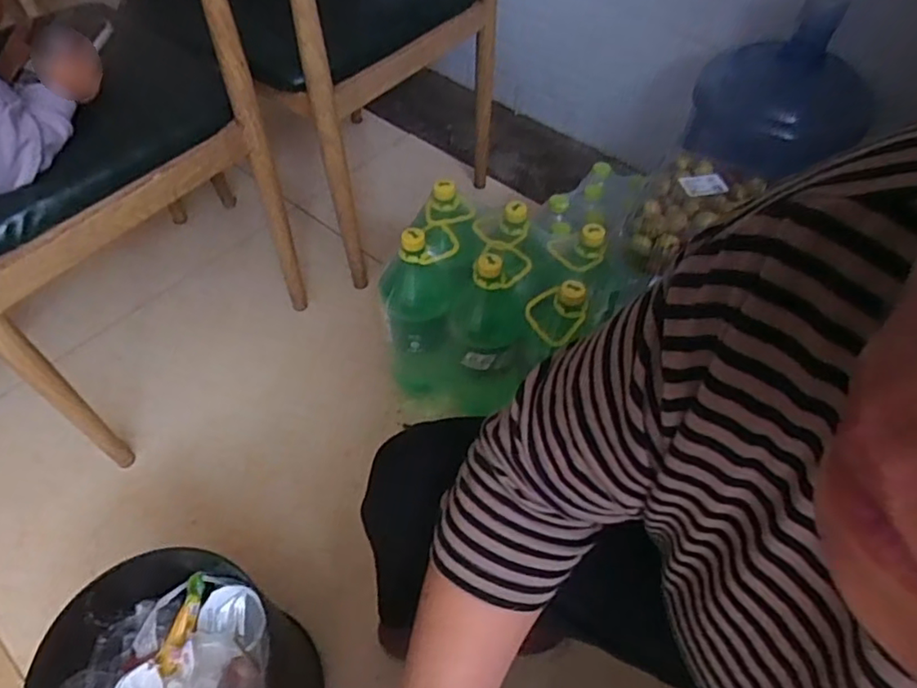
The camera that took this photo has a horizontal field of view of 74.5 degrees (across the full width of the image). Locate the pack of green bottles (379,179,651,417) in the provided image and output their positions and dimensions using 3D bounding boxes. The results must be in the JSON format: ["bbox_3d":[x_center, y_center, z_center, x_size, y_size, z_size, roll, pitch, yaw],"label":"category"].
[{"bbox_3d":[0.055,-0.048,0.870,0.267,0.294,0.223,22,56,15],"label":"pack of green bottles"}]

